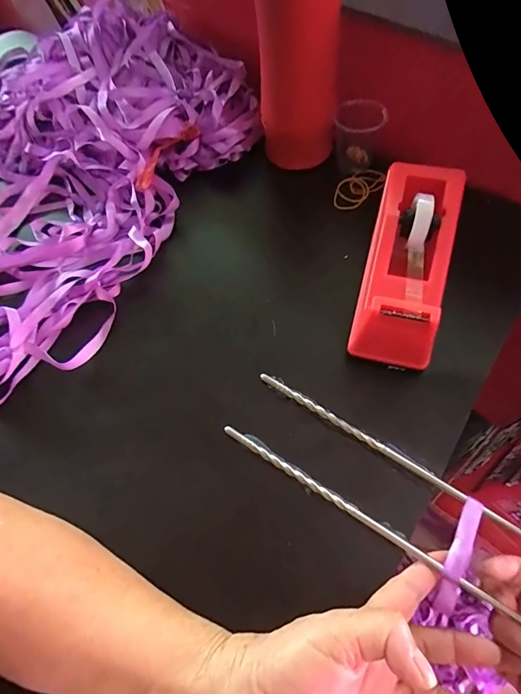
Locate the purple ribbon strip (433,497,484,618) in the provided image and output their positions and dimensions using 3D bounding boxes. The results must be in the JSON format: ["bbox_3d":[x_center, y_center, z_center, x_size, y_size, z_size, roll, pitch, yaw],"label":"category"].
[{"bbox_3d":[0.125,0.131,0.252,0.012,0.009,0.071,23,76,14],"label":"purple ribbon strip"}]

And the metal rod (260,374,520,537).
[{"bbox_3d":[0.093,0.076,0.284,0.219,0.006,0.008,31,68,18],"label":"metal rod"}]

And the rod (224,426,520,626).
[{"bbox_3d":[0.064,0.111,0.268,0.213,0.004,0.006,29,67,18],"label":"rod"}]

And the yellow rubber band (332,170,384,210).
[{"bbox_3d":[0.098,-0.159,0.404,0.032,0.006,0.064,40,73,21],"label":"yellow rubber band"}]

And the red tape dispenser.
[{"bbox_3d":[0.112,-0.067,0.310,0.067,0.061,0.153,15,66,12],"label":"red tape dispenser"}]

